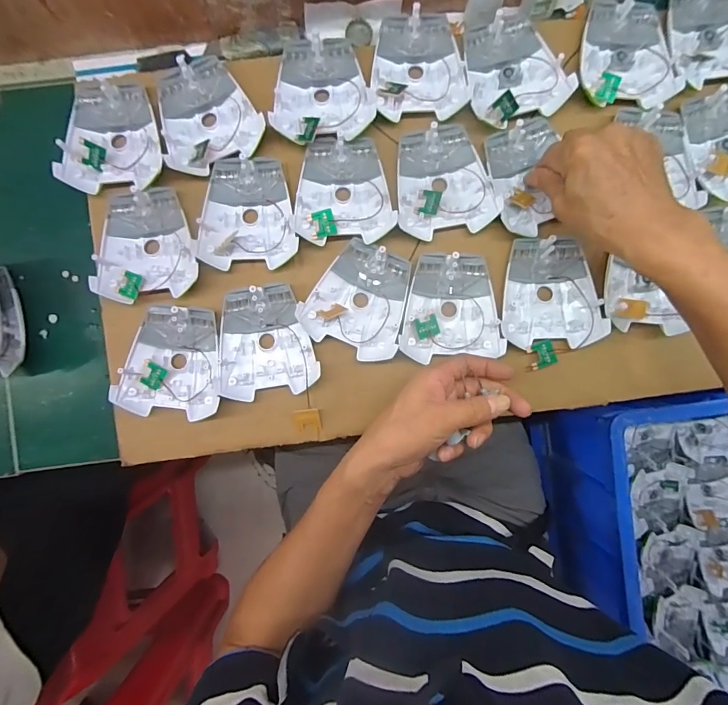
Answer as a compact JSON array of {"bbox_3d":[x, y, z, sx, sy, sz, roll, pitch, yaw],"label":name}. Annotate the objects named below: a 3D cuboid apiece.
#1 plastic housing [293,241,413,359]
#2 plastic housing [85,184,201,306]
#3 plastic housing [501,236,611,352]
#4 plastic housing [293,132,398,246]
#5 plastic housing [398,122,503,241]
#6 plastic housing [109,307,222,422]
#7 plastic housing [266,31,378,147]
[{"bbox_3d":[-0.009,-0.053,0.408,0.097,0.022,0.109,12,91,1],"label":"plastic housing"},{"bbox_3d":[-0.213,-0.106,0.404,0.092,0.018,0.111,4,90,1],"label":"plastic housing"},{"bbox_3d":[0.187,-0.060,0.414,0.096,0.019,0.108,-1,90,2],"label":"plastic housing"},{"bbox_3d":[-0.020,-0.163,0.410,0.094,0.019,0.105,-3,90,2],"label":"plastic housing"},{"bbox_3d":[0.079,-0.173,0.417,0.095,0.021,0.107,-10,90,2],"label":"plastic housing"},{"bbox_3d":[-0.187,0.009,0.407,0.095,0.024,0.108,8,91,1],"label":"plastic housing"},{"bbox_3d":[-0.038,-0.262,0.409,0.098,0.024,0.111,6,91,1],"label":"plastic housing"}]

